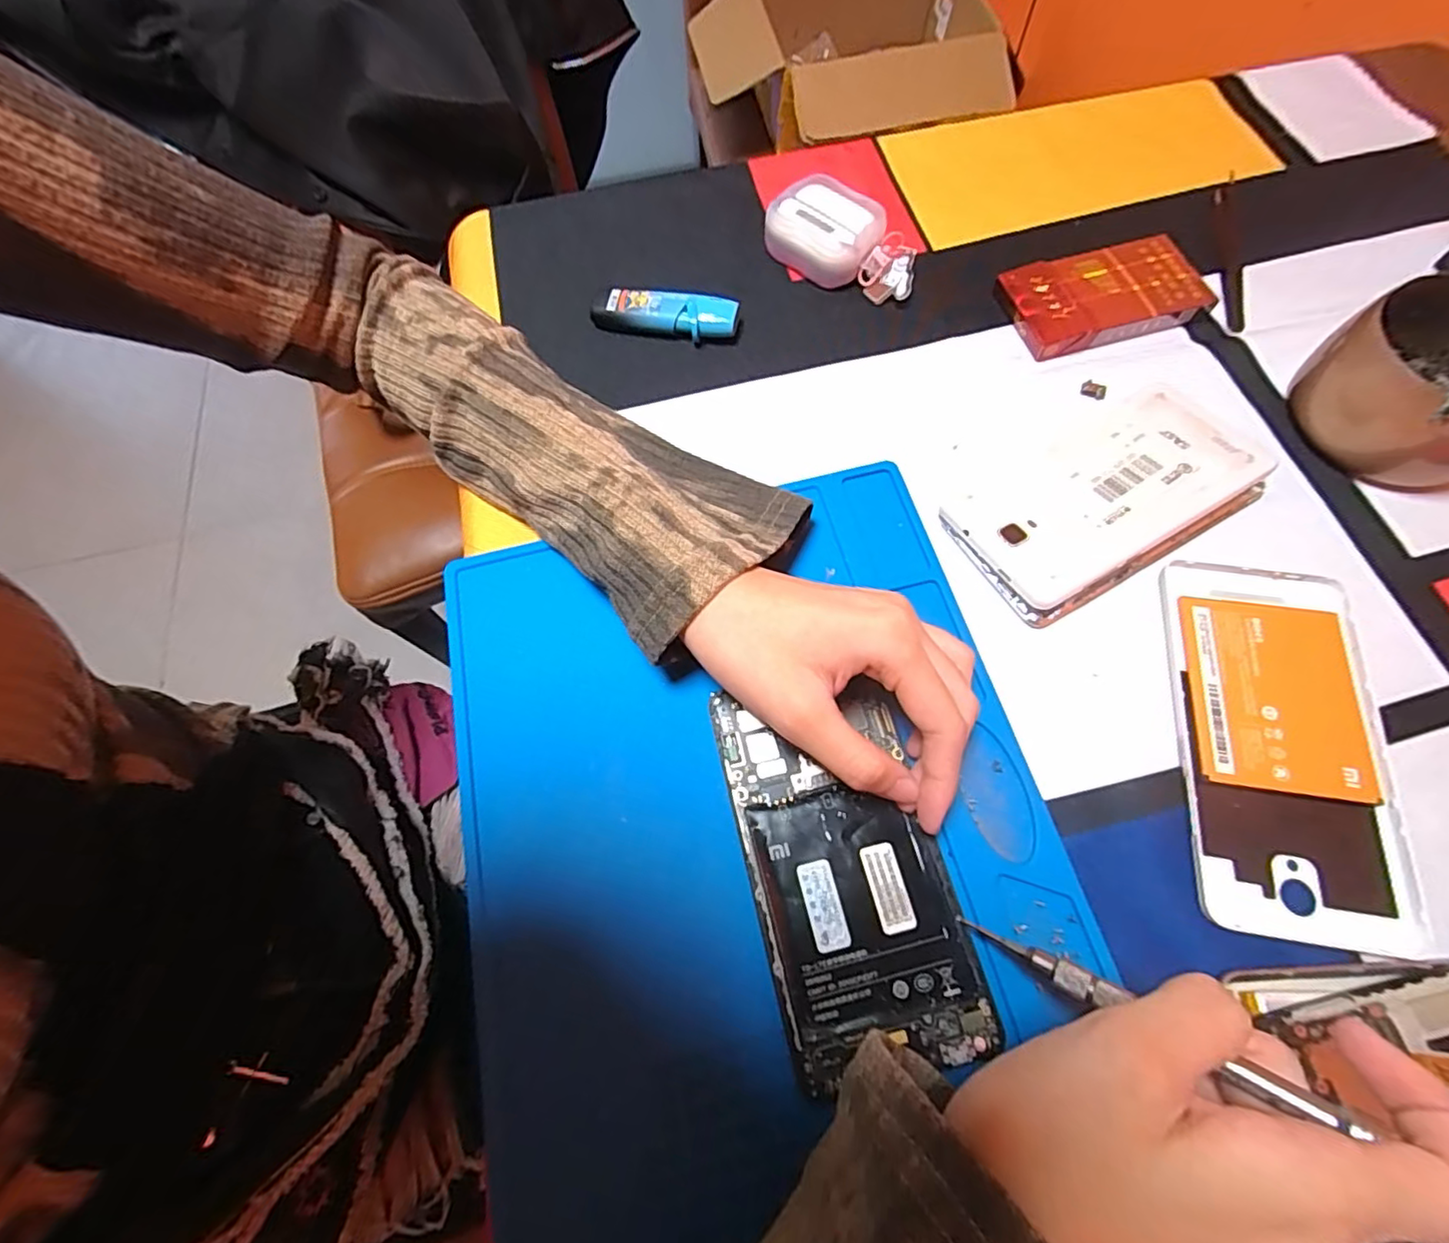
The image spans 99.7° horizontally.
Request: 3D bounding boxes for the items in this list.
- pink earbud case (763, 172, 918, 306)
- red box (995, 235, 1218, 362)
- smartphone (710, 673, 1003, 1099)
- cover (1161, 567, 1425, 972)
[{"bbox_3d":[0.072,-0.221,0.356,0.090,0.029,0.047,37,74,16],"label":"pink earbud case"},{"bbox_3d":[0.209,-0.180,0.339,0.101,0.016,0.054,-16,68,-3],"label":"red box"},{"bbox_3d":[0.045,0.093,0.233,0.072,0.006,0.136,-13,67,-2],"label":"smartphone"},{"bbox_3d":[0.225,0.048,0.248,0.076,0.005,0.150,7,68,6],"label":"cover"}]

